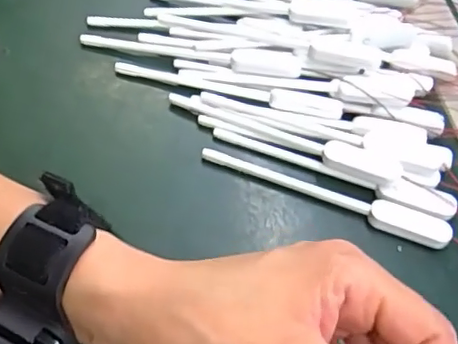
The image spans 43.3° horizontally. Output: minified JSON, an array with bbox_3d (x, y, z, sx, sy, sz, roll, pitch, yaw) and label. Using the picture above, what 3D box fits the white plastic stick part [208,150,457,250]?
[{"bbox_3d":[0.054,0.013,0.327,0.144,0.006,0.016,19,57,7],"label":"white plastic stick part"}]

